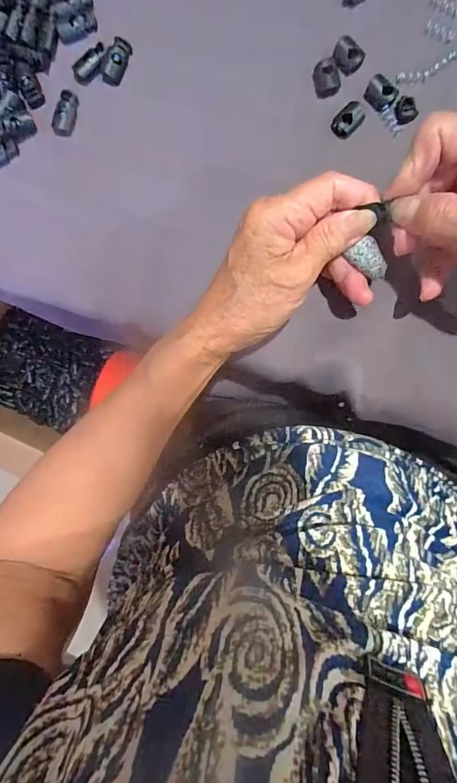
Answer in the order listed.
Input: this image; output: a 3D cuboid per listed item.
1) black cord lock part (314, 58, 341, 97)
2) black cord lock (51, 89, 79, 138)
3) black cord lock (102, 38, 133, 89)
[{"bbox_3d":[0.067,-0.214,0.294,0.016,0.008,0.022,-11,92,5],"label":"black cord lock part"},{"bbox_3d":[-0.118,-0.201,0.311,0.015,0.007,0.031,11,94,4],"label":"black cord lock"},{"bbox_3d":[-0.079,-0.235,0.307,0.013,0.012,0.029,29,95,3],"label":"black cord lock"}]

